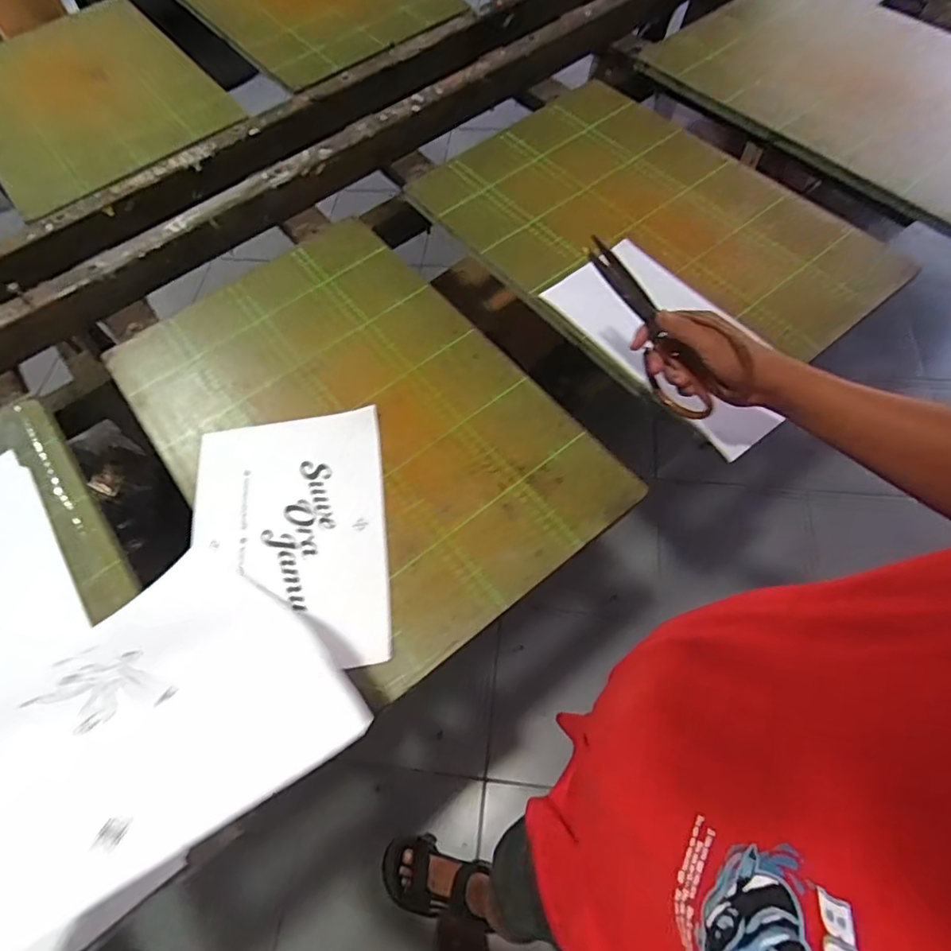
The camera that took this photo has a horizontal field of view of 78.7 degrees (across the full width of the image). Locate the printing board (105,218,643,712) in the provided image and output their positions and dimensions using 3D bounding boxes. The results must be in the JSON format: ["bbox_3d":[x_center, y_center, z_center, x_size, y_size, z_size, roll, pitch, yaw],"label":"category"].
[{"bbox_3d":[-0.147,-0.075,0.693,0.389,0.024,0.588,-37,66,-15],"label":"printing board"}]

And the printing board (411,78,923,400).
[{"bbox_3d":[0.237,-0.355,0.809,0.415,0.027,0.590,-37,66,-15],"label":"printing board"}]

